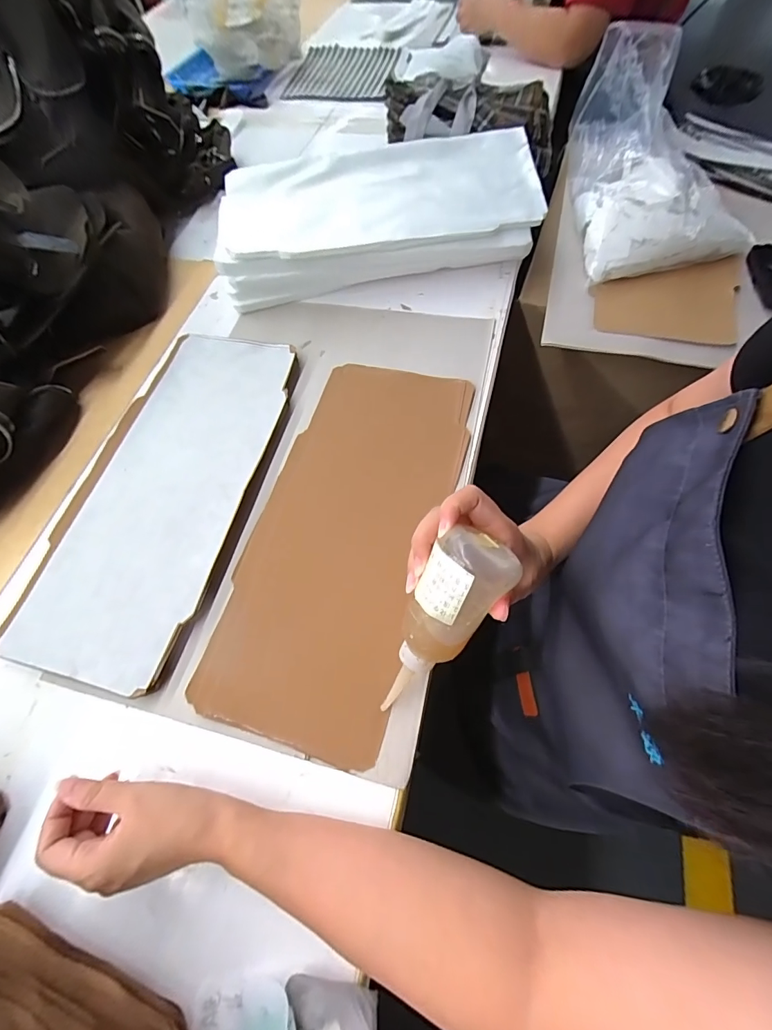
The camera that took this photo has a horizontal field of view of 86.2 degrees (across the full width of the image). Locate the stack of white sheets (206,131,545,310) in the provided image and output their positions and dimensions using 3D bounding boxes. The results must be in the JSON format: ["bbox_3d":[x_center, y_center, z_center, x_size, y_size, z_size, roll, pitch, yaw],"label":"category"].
[{"bbox_3d":[-0.011,-0.418,0.591,0.439,0.099,0.175,-8,63,0],"label":"stack of white sheets"}]

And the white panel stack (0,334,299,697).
[{"bbox_3d":[-0.246,-0.040,0.465,0.190,0.025,0.421,10,66,8],"label":"white panel stack"}]

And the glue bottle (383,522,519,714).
[{"bbox_3d":[0.038,0.089,0.322,0.052,0.047,0.161,33,115,17],"label":"glue bottle"}]

